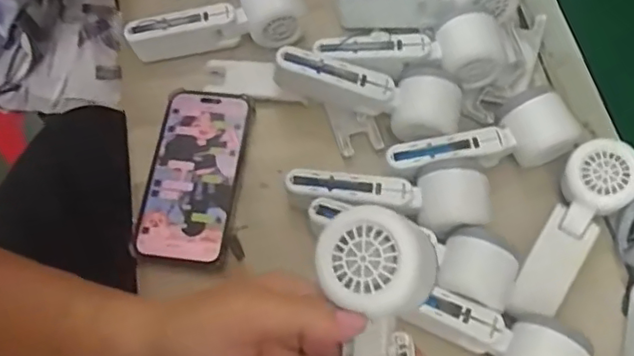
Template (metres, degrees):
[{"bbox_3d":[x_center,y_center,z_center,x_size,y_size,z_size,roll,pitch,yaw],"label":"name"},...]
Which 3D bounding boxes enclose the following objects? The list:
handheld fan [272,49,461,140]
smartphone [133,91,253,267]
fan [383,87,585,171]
[{"bbox_3d":[0.049,-0.079,0.518,0.159,0.056,0.057,19,67,6],"label":"handheld fan"},{"bbox_3d":[-0.108,-0.004,0.516,0.081,0.010,0.159,8,66,2],"label":"smartphone"},{"bbox_3d":[0.142,-0.027,0.504,0.157,0.051,0.052,-18,68,-10],"label":"fan"}]

